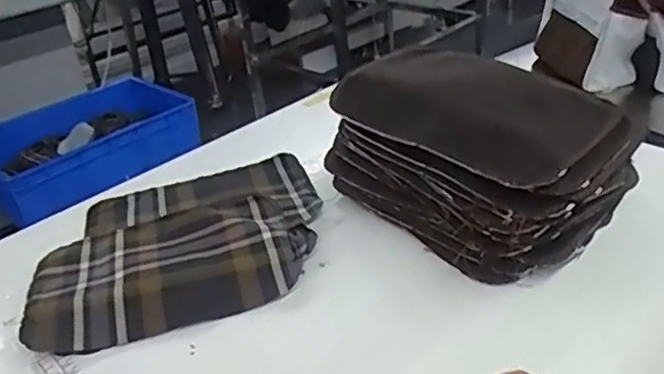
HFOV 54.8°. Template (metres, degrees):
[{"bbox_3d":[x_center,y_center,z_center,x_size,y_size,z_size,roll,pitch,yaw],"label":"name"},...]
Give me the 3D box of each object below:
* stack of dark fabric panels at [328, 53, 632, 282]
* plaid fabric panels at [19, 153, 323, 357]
[{"bbox_3d":[0.113,-0.028,0.491,0.151,0.106,0.204,-24,35,-27],"label":"stack of dark fabric panels"},{"bbox_3d":[-0.121,0.039,0.522,0.224,0.014,0.206,-12,31,-9],"label":"plaid fabric panels"}]

